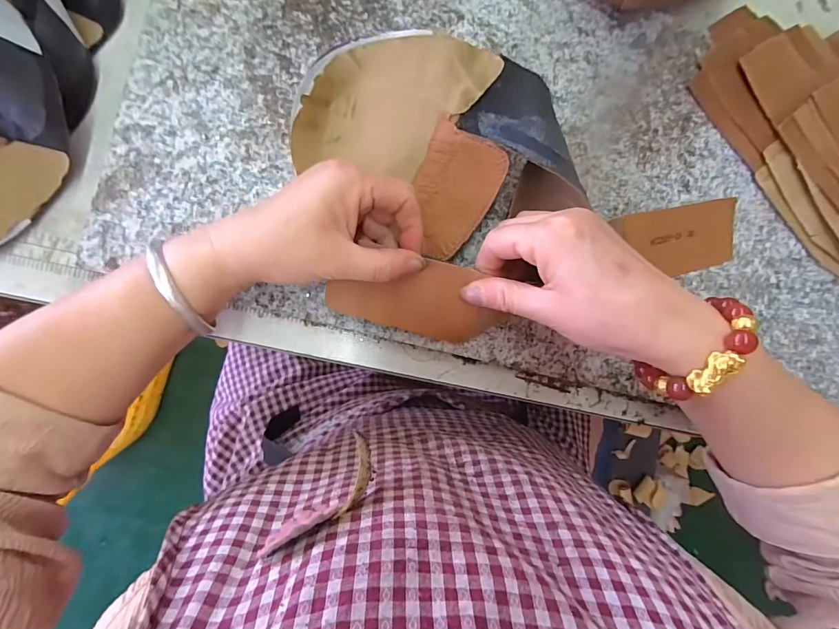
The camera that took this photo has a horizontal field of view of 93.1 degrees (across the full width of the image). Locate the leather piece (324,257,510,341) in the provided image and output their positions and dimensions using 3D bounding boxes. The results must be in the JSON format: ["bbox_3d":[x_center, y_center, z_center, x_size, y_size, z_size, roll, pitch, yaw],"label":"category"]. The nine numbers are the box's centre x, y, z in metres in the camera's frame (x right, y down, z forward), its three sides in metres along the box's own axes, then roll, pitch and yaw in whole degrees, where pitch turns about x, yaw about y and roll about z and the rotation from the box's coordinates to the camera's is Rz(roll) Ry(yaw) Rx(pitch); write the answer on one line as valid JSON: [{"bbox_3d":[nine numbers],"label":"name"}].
[{"bbox_3d":[-0.005,-0.011,0.268,0.117,0.007,0.059,15,127,3],"label":"leather piece"}]

